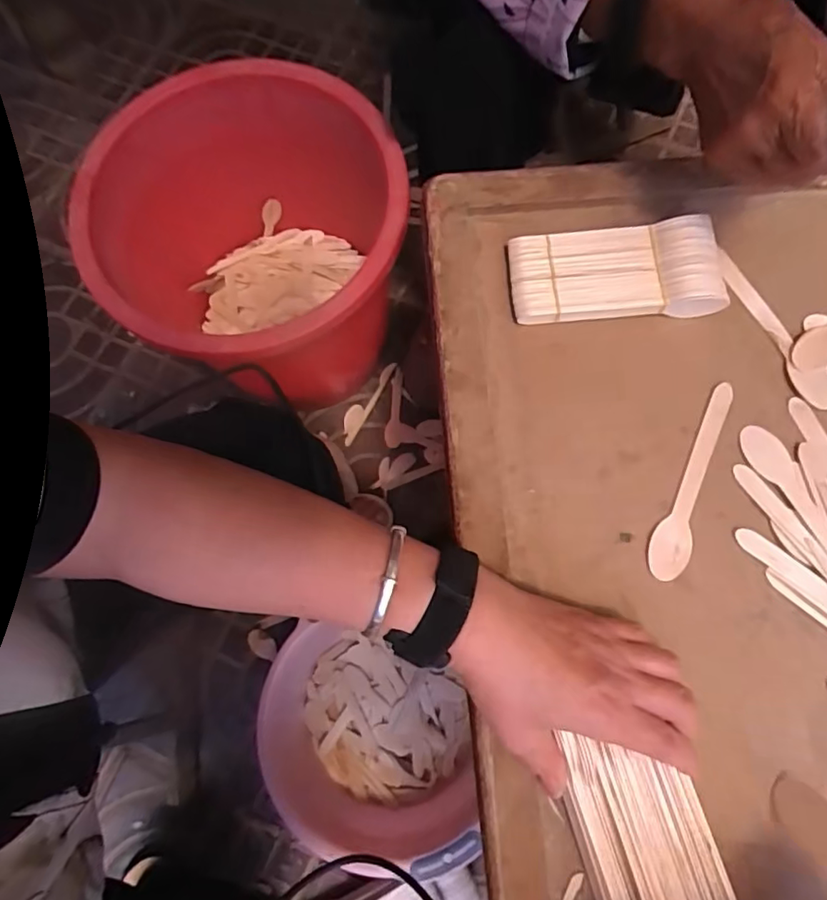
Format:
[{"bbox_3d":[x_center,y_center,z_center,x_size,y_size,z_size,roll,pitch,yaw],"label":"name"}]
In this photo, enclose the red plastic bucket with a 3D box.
[{"bbox_3d":[-0.186,-0.244,0.782,0.344,0.405,0.389,9,75,6],"label":"red plastic bucket"}]

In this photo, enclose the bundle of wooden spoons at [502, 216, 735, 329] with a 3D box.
[{"bbox_3d":[0.155,-0.140,0.420,0.155,0.023,0.073,-3,75,-1],"label":"bundle of wooden spoons"}]

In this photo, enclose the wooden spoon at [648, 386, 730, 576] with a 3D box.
[{"bbox_3d":[0.207,0.021,0.393,0.026,0.004,0.155,27,77,7],"label":"wooden spoon"}]

